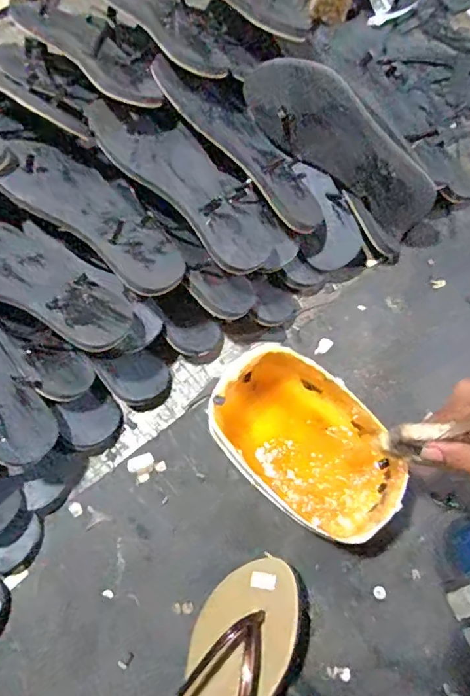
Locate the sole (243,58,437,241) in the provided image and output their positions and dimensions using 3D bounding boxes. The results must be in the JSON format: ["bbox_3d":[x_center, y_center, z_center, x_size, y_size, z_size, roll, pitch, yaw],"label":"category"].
[{"bbox_3d":[0.123,-0.233,0.568,0.250,0.088,0.018,38,40,-7],"label":"sole"}]

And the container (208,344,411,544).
[{"bbox_3d":[0.071,0.100,0.523,0.204,0.098,0.125,39,79,11],"label":"container"}]

